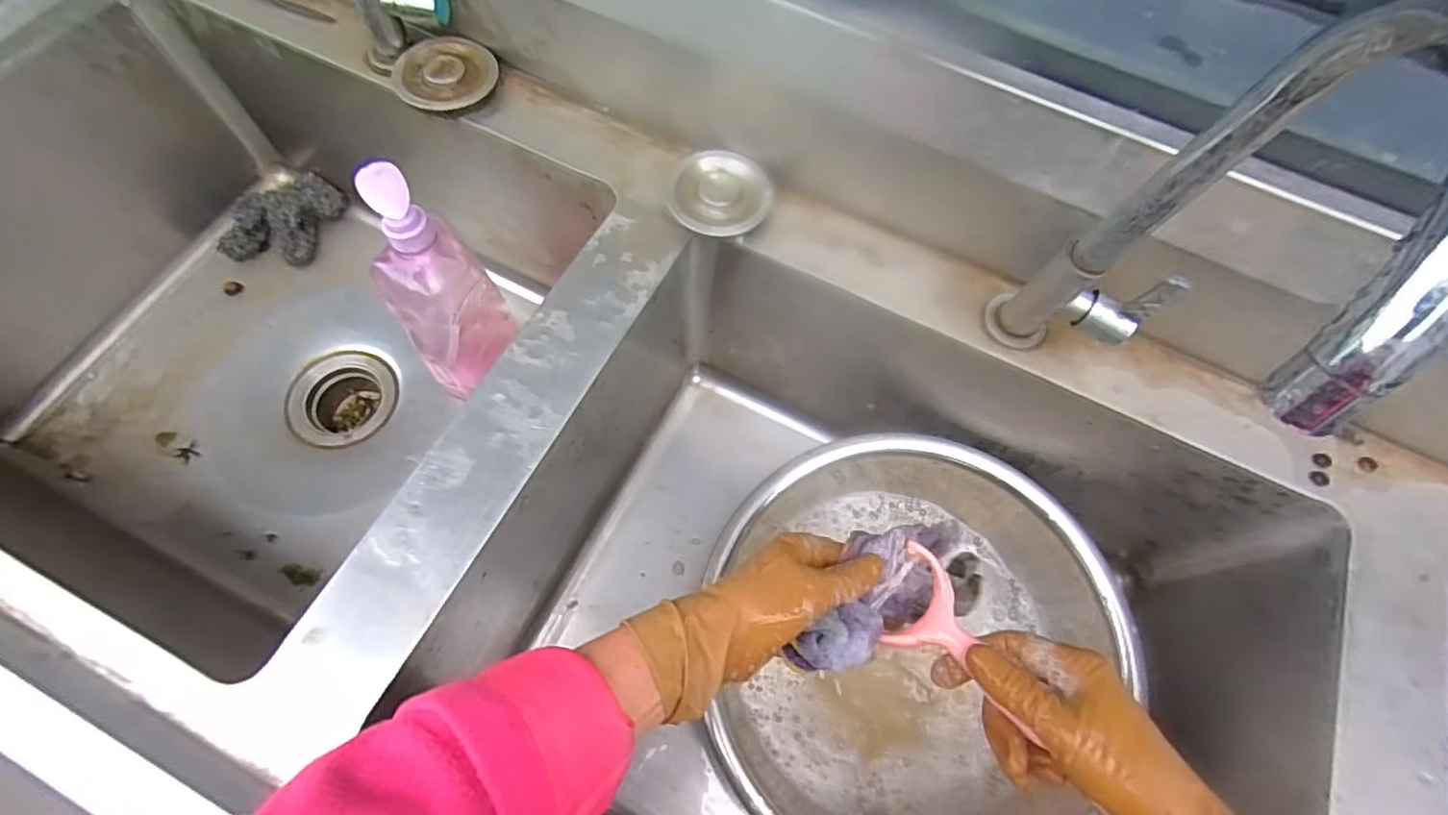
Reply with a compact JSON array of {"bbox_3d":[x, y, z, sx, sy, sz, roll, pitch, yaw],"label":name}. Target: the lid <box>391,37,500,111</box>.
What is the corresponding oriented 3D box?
[{"bbox_3d":[-0.240,-0.282,0.554,0.076,0.019,0.079,1,68,-3],"label":"lid"}]

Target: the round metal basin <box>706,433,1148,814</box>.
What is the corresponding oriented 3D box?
[{"bbox_3d":[0.162,0.205,0.563,0.325,0.112,0.345,1,68,-3],"label":"round metal basin"}]

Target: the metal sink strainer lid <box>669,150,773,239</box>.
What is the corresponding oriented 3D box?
[{"bbox_3d":[-0.003,-0.170,0.520,0.072,0.010,0.079,1,82,-10],"label":"metal sink strainer lid"}]

